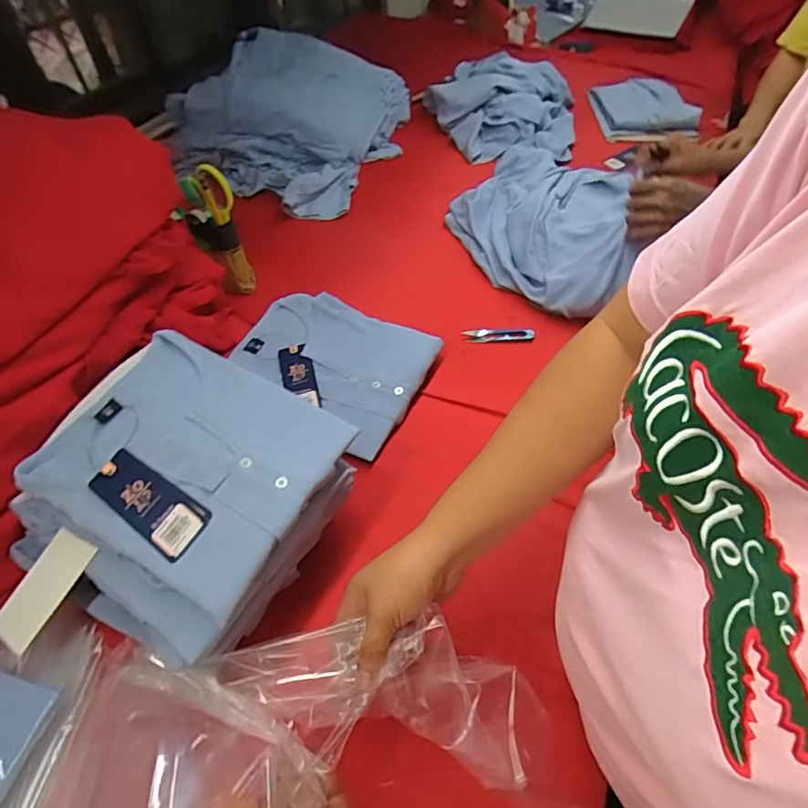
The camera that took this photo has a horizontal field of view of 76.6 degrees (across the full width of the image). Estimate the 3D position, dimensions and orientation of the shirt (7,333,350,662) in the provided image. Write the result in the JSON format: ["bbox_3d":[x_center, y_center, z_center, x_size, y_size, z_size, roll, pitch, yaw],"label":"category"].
[{"bbox_3d":[-0.206,0.055,0.479,0.247,0.029,0.229,26,62,17],"label":"shirt"}]

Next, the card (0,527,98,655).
[{"bbox_3d":[-0.324,0.166,0.462,0.044,0.004,0.106,31,81,17],"label":"card"}]

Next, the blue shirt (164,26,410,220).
[{"bbox_3d":[-0.224,-0.600,1.061,0.363,0.189,0.488,14,53,16],"label":"blue shirt"}]

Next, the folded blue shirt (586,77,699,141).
[{"bbox_3d":[0.584,-0.726,1.236,0.226,0.033,0.265,4,51,8],"label":"folded blue shirt"}]

